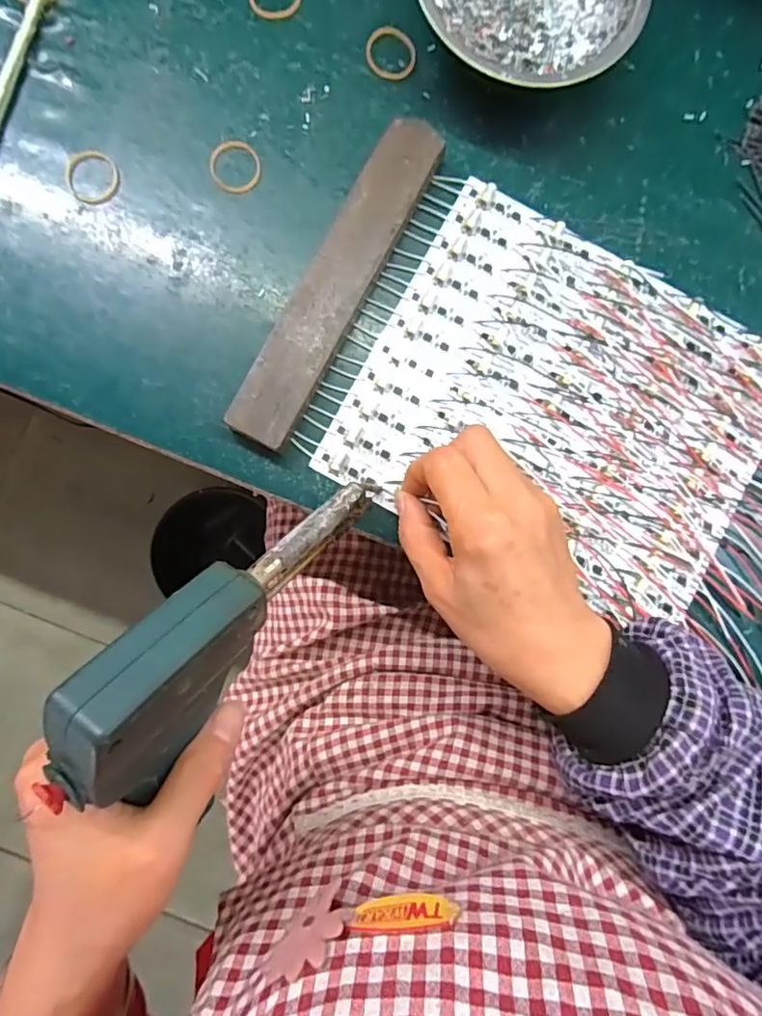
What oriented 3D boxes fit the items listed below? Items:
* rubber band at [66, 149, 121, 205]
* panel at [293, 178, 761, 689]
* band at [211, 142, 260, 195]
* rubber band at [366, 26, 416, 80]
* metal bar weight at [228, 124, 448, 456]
[{"bbox_3d":[-0.164,-0.188,0.311,0.030,0.004,0.029,0,88,-3],"label":"rubber band"},{"bbox_3d":[0.134,-0.046,0.317,0.321,0.012,0.186,26,85,-1],"label":"panel"},{"bbox_3d":[-0.084,-0.196,0.313,0.028,0.004,0.030,7,88,-3],"label":"band"},{"bbox_3d":[0.006,-0.267,0.320,0.029,0.004,0.030,0,88,-3],"label":"rubber band"},{"bbox_3d":[-0.025,-0.125,0.306,0.035,0.018,0.196,28,87,-2],"label":"metal bar weight"}]

